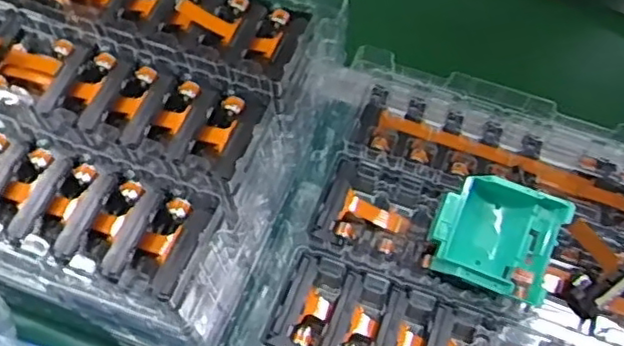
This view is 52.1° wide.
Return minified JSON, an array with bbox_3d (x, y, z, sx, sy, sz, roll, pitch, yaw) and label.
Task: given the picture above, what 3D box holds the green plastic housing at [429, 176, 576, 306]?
[{"bbox_3d":[0.124,0.045,0.441,0.083,0.046,0.077,20,75,11],"label":"green plastic housing"}]

